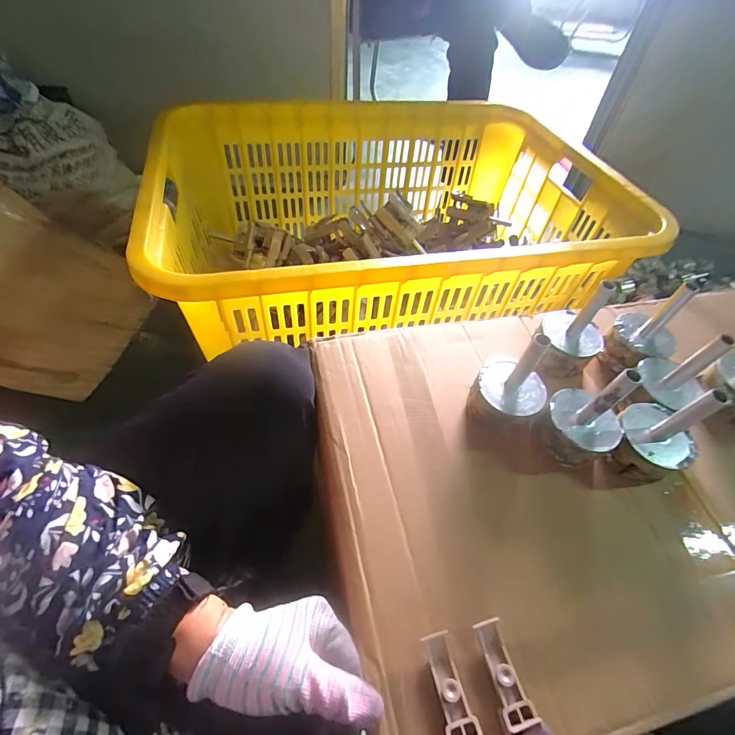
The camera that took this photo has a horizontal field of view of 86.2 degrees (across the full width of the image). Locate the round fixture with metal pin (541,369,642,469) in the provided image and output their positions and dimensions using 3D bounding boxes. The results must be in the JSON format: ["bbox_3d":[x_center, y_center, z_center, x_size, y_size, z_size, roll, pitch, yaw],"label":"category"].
[{"bbox_3d":[0.189,0.041,0.333,0.057,0.109,0.059,1,51,-1],"label":"round fixture with metal pin"}]

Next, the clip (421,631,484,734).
[{"bbox_3d":[0.059,0.226,0.247,0.020,0.010,0.098,-11,52,-11],"label":"clip"}]

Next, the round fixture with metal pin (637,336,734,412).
[{"bbox_3d":[0.287,-0.004,0.354,0.050,0.071,0.054,1,51,-1],"label":"round fixture with metal pin"}]

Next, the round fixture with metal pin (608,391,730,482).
[{"bbox_3d":[0.251,0.053,0.333,0.053,0.110,0.058,1,51,-1],"label":"round fixture with metal pin"}]

